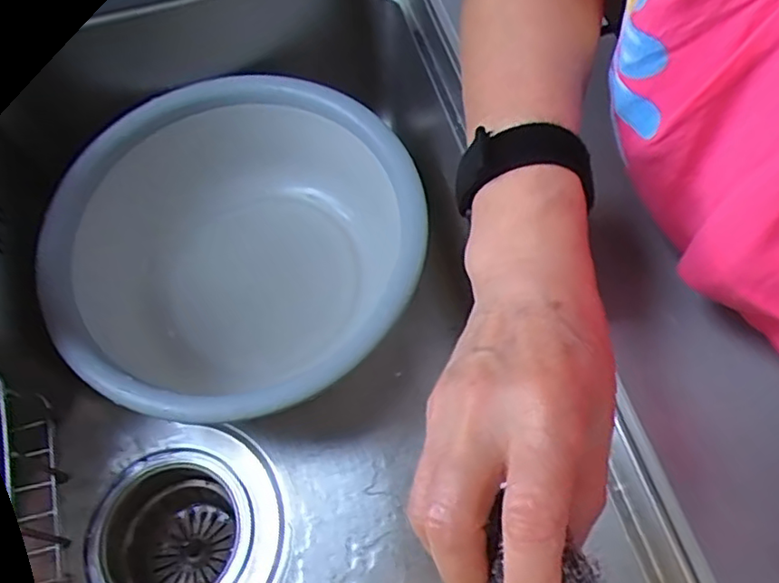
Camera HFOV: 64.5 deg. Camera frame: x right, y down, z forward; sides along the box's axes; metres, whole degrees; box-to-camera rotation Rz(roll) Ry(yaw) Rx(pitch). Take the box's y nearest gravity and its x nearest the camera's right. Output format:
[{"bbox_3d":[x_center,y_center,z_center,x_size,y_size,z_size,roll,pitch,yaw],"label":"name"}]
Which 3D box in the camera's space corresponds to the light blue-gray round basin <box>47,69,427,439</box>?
[{"bbox_3d":[-0.131,-0.028,0.589,0.310,0.163,0.321,-1,64,2],"label":"light blue-gray round basin"}]

